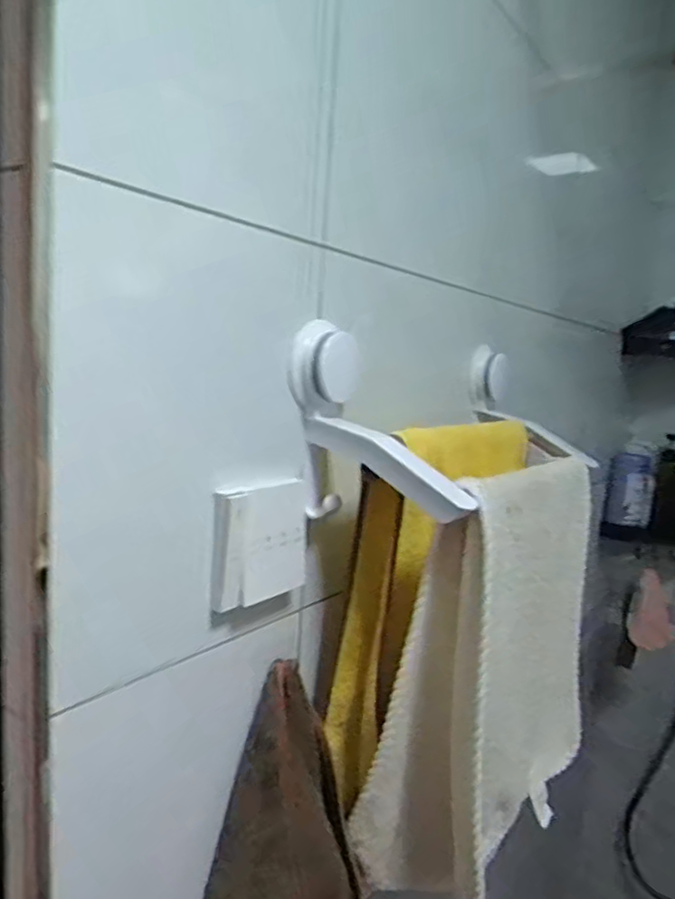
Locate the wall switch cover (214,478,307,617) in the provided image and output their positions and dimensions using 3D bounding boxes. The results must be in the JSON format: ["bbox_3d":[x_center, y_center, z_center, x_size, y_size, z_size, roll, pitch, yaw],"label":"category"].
[{"bbox_3d":[-0.056,0.069,0.485,0.018,0.086,0.089,9,9,35],"label":"wall switch cover"}]

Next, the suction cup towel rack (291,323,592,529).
[{"bbox_3d":[0.124,-0.027,0.601,0.148,0.147,0.361,9,10,38],"label":"suction cup towel rack"}]

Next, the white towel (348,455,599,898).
[{"bbox_3d":[0.152,0.192,0.586,0.091,0.347,0.284,10,10,40],"label":"white towel"}]

